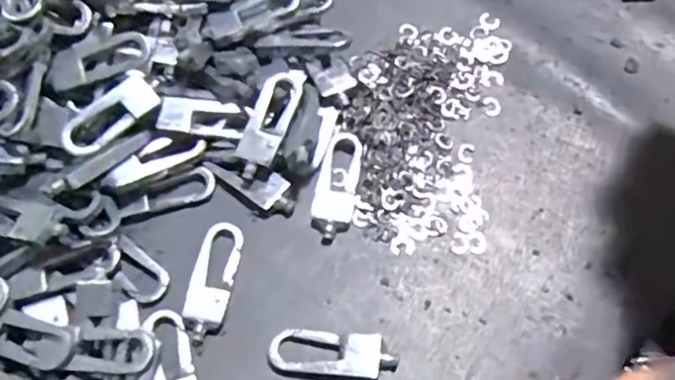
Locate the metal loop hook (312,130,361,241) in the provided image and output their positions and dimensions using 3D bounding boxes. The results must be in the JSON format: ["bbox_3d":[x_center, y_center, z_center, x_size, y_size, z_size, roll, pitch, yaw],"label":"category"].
[{"bbox_3d":[0.000,-0.002,0.249,0.017,0.004,0.045,9,66,8],"label":"metal loop hook"}]

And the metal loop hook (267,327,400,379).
[{"bbox_3d":[-0.002,0.058,0.223,0.043,0.005,0.018,3,65,5],"label":"metal loop hook"}]

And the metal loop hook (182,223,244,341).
[{"bbox_3d":[-0.045,0.033,0.236,0.015,0.006,0.043,7,66,7],"label":"metal loop hook"}]

